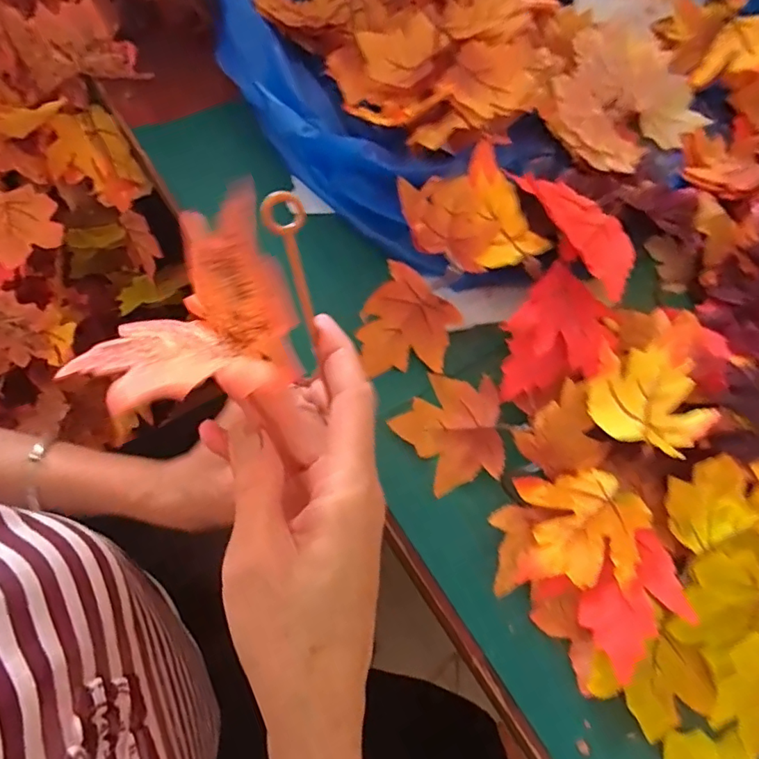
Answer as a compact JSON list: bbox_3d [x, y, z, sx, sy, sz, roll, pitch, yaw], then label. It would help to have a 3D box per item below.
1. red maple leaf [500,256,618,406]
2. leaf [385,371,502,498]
[{"bbox_3d":[0.130,-0.032,0.376,0.069,0.026,0.116,41,69,10],"label":"red maple leaf"},{"bbox_3d":[0.050,0.036,0.372,0.074,0.017,0.080,0,72,-1],"label":"leaf"}]

